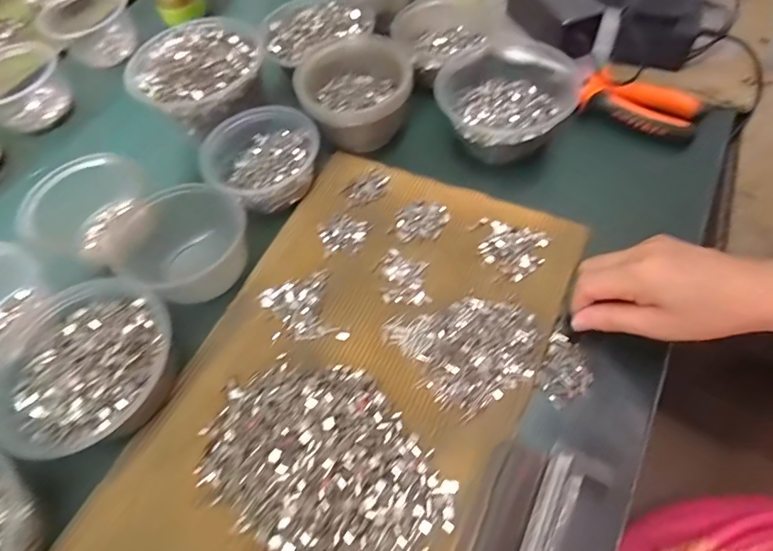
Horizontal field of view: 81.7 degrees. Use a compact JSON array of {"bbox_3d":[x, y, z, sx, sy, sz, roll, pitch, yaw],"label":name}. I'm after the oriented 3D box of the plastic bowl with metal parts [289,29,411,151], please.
[{"bbox_3d":[-0.035,-0.194,0.475,0.105,0.061,0.111,-3,60,5],"label":"plastic bowl with metal parts"}]

